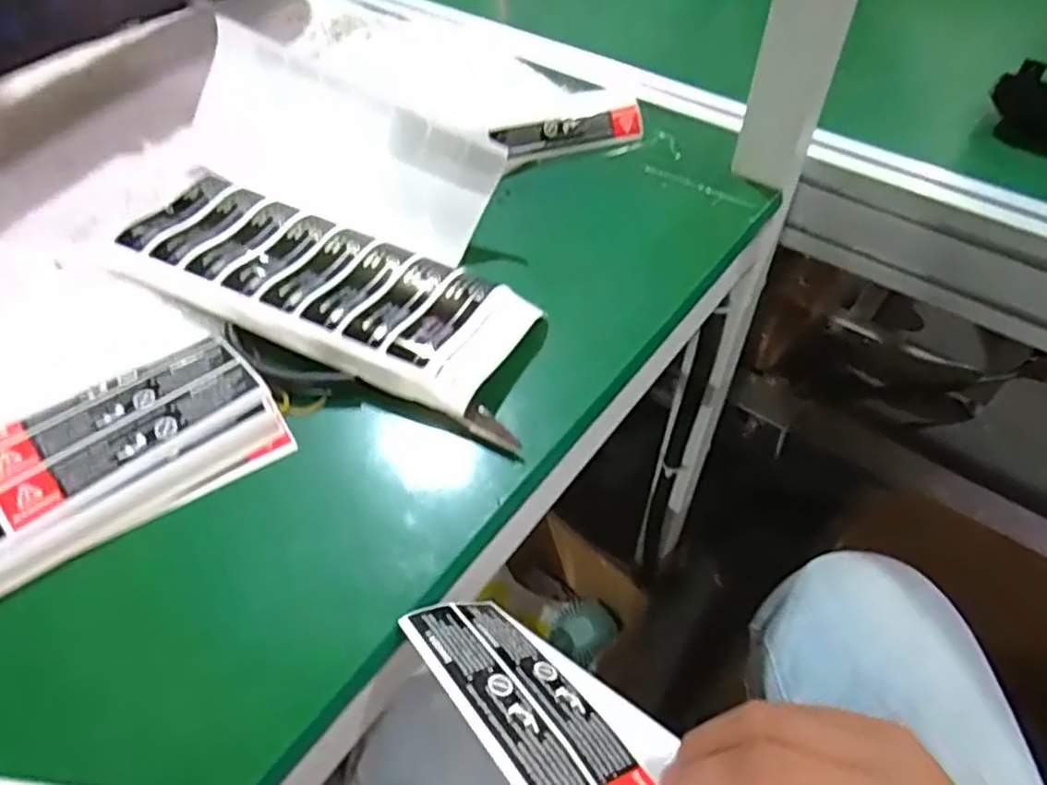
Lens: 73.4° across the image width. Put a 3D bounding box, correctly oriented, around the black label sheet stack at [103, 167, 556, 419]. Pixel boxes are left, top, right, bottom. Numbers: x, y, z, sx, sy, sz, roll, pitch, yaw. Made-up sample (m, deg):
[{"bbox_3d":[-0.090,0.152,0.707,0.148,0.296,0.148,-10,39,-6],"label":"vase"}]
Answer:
[{"bbox_3d":[-0.131,-0.072,0.410,0.272,0.017,0.089,23,54,19],"label":"black label sheet stack"}]

